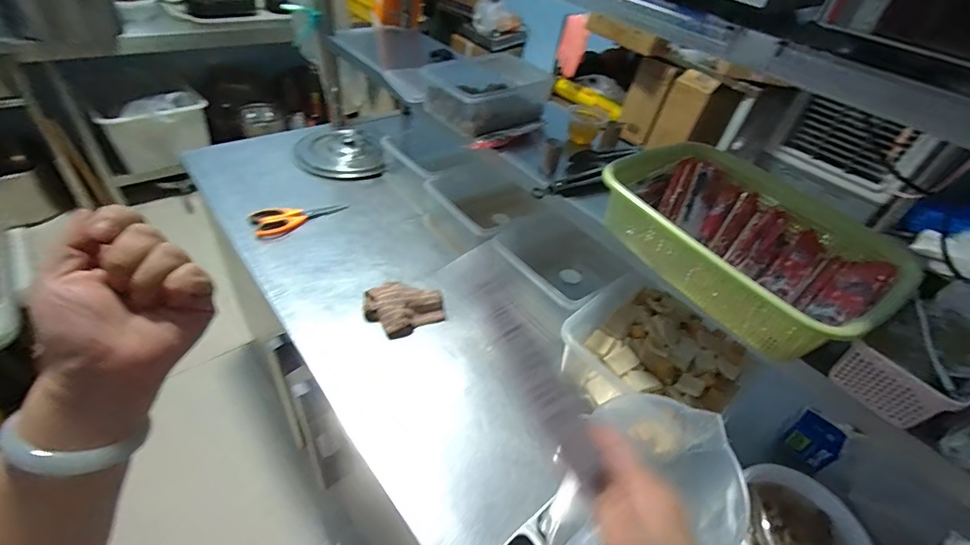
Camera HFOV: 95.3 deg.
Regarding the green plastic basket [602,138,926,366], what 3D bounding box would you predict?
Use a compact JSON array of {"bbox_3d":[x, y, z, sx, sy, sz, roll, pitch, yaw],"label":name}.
[{"bbox_3d":[0.377,-0.061,0.636,0.293,0.102,0.371,-21,50,-30],"label":"green plastic basket"}]

